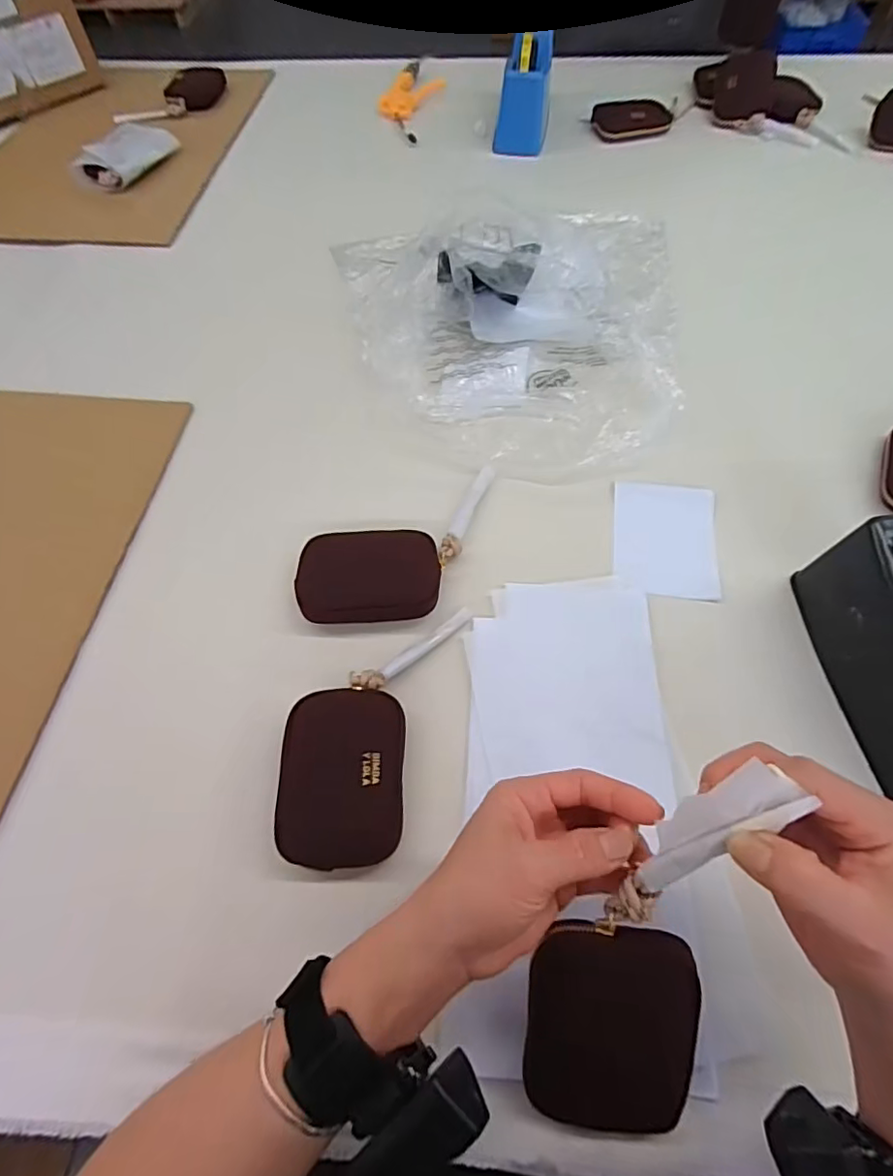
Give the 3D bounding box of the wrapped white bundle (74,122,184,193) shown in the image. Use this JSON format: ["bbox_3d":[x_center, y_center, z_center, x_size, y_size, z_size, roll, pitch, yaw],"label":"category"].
[{"bbox_3d":[-0.460,-0.635,0.793,0.071,0.039,0.142,23,64,13],"label":"wrapped white bundle"}]

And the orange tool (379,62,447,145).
[{"bbox_3d":[-0.060,-0.809,0.907,0.083,0.022,0.264,10,62,7],"label":"orange tool"}]

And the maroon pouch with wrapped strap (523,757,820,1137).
[{"bbox_3d":[0.098,0.176,0.268,0.085,0.029,0.214,18,107,10],"label":"maroon pouch with wrapped strap"}]

